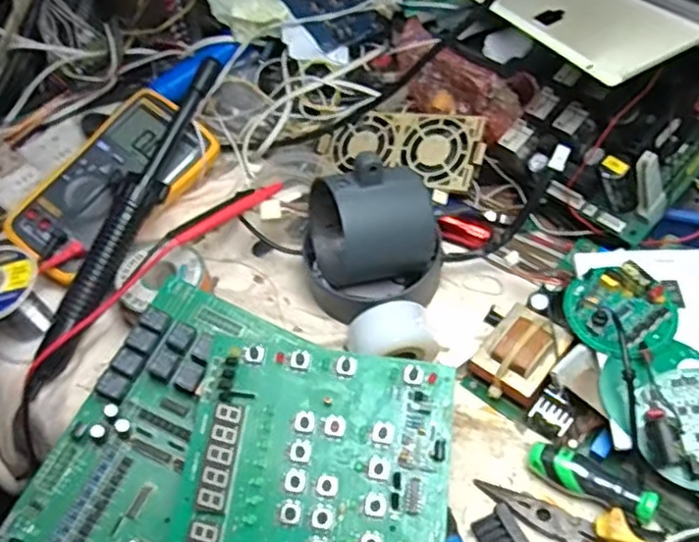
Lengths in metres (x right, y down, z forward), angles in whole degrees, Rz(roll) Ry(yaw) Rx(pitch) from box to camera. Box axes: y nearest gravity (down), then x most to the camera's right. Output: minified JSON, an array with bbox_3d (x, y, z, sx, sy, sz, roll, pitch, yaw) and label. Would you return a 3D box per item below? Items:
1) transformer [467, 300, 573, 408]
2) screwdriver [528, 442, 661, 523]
[{"bbox_3d":[0.121,0.061,0.479,0.050,0.038,0.060,34,63,25],"label":"transformer"},{"bbox_3d":[0.153,0.130,0.427,0.077,0.022,0.024,26,60,21],"label":"screwdriver"}]

